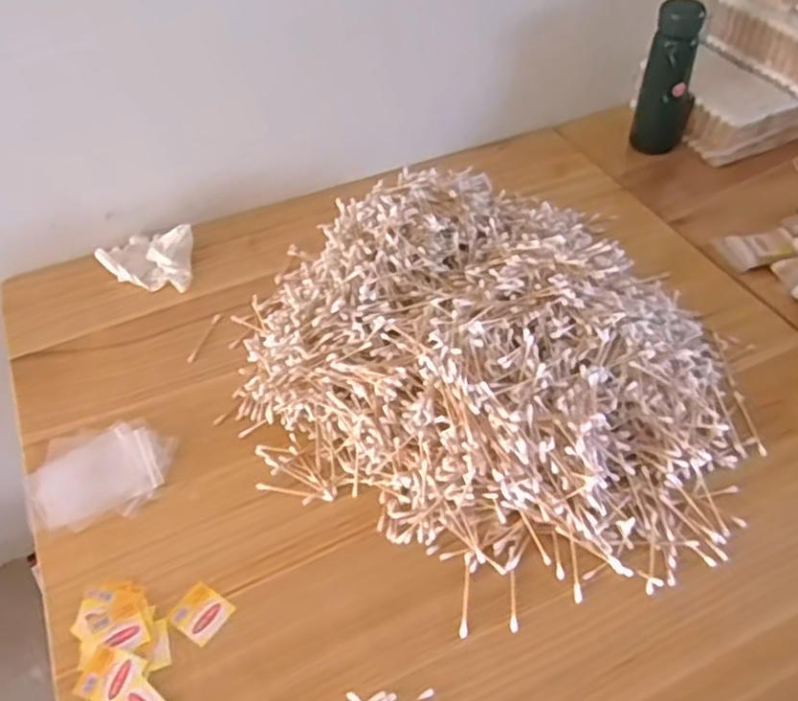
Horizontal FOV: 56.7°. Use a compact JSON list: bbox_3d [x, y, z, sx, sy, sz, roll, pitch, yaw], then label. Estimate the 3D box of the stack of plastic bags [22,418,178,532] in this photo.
[{"bbox_3d":[-0.299,0.120,0.741,0.142,0.014,0.115,-16,47,-12],"label":"stack of plastic bags"}]

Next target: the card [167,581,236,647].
[{"bbox_3d":[-0.173,0.229,0.646,0.047,0.004,0.042,26,53,26],"label":"card"}]

